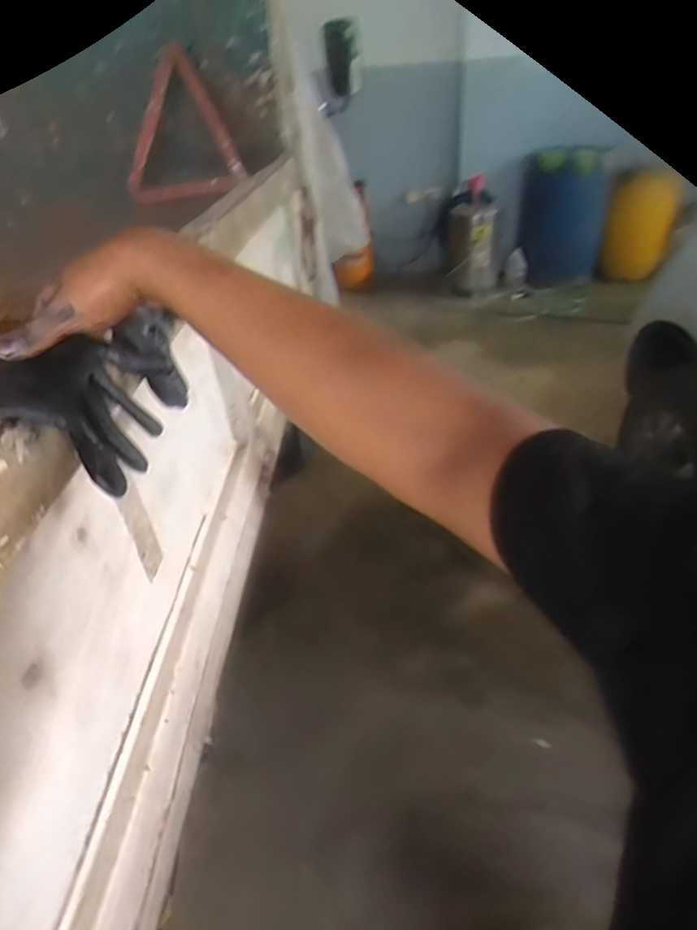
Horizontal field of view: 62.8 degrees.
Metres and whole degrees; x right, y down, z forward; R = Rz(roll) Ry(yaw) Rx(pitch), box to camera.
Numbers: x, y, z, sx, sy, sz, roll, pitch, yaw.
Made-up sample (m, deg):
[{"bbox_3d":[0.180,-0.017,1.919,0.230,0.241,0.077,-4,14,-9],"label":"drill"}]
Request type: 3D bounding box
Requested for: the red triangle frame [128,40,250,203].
[{"bbox_3d":[-0.493,-0.887,1.558,0.310,0.341,0.030,-24,30,8],"label":"red triangle frame"}]

